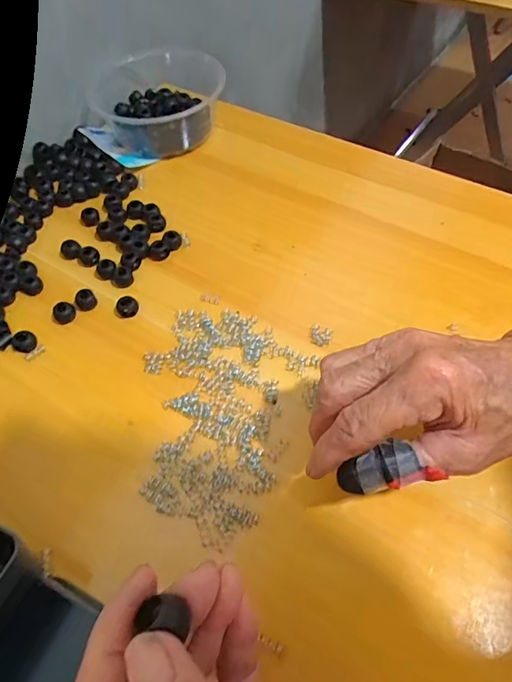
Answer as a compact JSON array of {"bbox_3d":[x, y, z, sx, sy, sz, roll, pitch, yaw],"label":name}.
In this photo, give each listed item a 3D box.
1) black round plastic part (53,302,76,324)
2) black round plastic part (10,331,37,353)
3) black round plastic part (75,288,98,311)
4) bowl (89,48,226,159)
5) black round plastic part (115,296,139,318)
[{"bbox_3d":[-0.157,-0.024,0.368,0.018,0.011,0.014,-38,63,-20],"label":"black round plastic part"},{"bbox_3d":[-0.181,0.000,0.355,0.016,0.009,0.016,-1,57,2],"label":"black round plastic part"},{"bbox_3d":[-0.142,-0.034,0.377,0.016,0.012,0.015,-1,57,2],"label":"black round plastic part"},{"bbox_3d":[-0.106,-0.272,0.503,0.132,0.054,0.138,-1,57,2],"label":"bowl"},{"bbox_3d":[-0.106,-0.028,0.370,0.018,0.013,0.015,-15,57,-7],"label":"black round plastic part"}]

